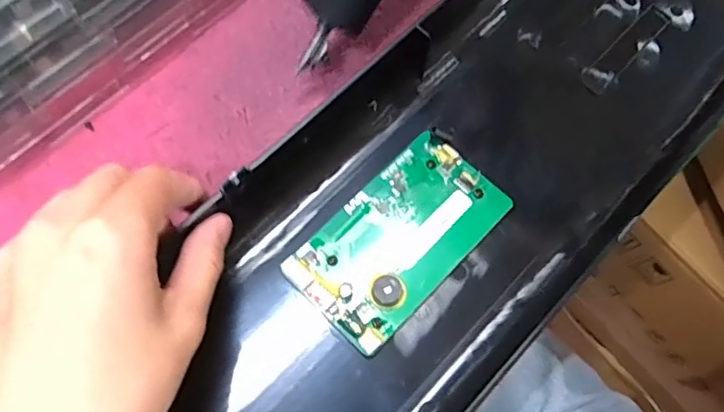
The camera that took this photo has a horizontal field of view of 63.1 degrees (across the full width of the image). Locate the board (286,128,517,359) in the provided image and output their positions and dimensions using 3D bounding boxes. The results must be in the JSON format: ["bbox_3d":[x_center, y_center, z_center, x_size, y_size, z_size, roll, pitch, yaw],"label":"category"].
[{"bbox_3d":[0.019,0.014,0.290,0.058,0.012,0.106,42,73,13],"label":"board"}]

